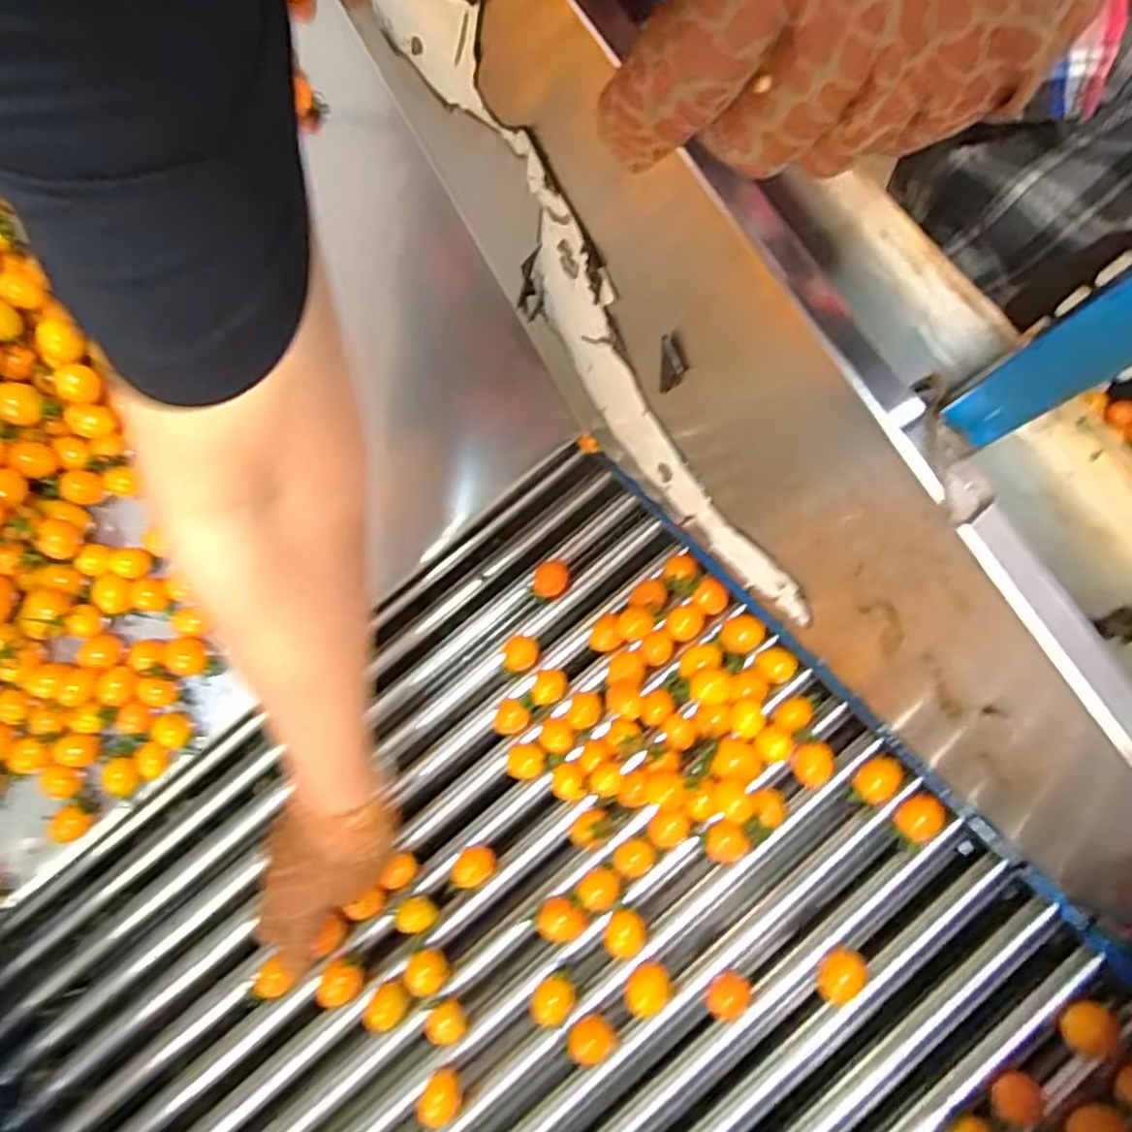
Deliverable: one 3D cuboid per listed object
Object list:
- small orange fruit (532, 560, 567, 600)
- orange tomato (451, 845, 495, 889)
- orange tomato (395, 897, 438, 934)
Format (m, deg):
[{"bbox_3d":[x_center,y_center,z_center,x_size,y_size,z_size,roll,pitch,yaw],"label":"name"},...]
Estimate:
[{"bbox_3d":[-0.013,0.011,0.551,0.027,0.024,0.030,14,80,3],"label":"small orange fruit"},{"bbox_3d":[-0.063,0.207,0.486,0.025,0.027,0.026,0,80,0],"label":"orange tomato"},{"bbox_3d":[-0.102,0.238,0.481,0.026,0.018,0.020,1,80,1],"label":"orange tomato"}]

